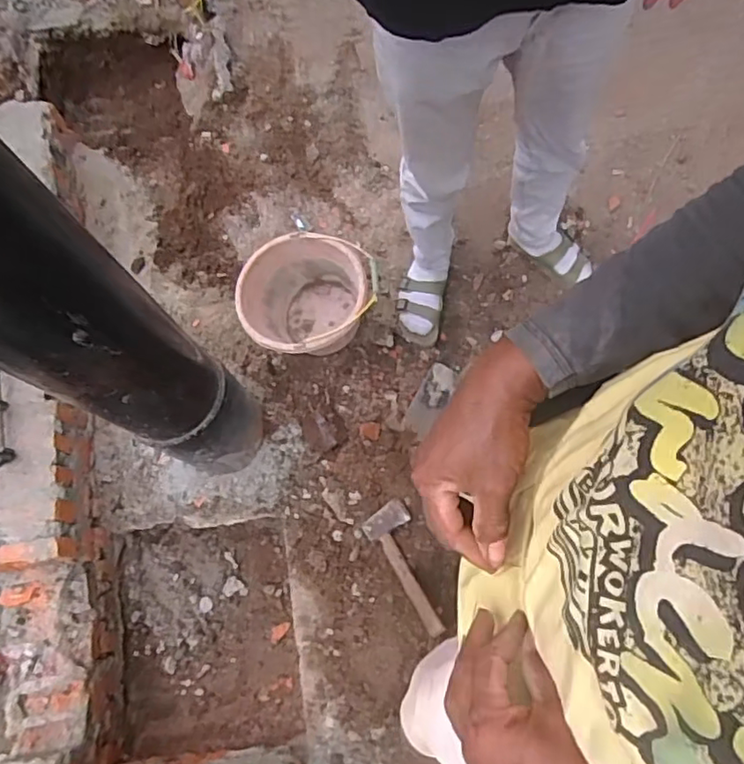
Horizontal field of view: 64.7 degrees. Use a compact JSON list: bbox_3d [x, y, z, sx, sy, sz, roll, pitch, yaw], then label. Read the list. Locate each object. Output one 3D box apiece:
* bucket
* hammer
[{"bbox_3d":[-0.141,-0.170,1.342,0.304,0.210,0.257,-8,72,1],"label":"bucket"},{"bbox_3d":[0.072,0.385,1.216,0.096,0.036,0.281,-22,57,-7],"label":"hammer"}]

